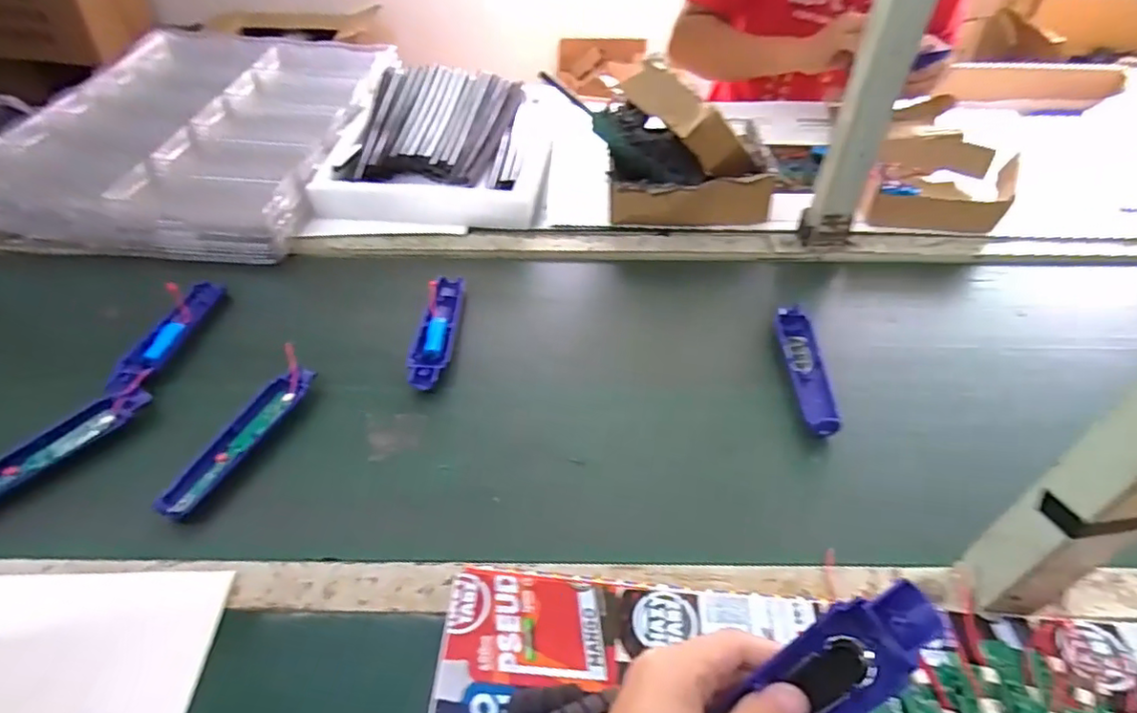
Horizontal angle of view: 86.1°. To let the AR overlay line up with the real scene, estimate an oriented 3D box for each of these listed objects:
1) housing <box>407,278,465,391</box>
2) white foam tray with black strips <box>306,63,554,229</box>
[{"bbox_3d":[-0.139,-0.027,0.646,0.039,0.023,0.165,2,45,0],"label":"housing"},{"bbox_3d":[-0.173,-0.309,0.890,0.283,0.083,0.362,3,45,1],"label":"white foam tray with black strips"}]

